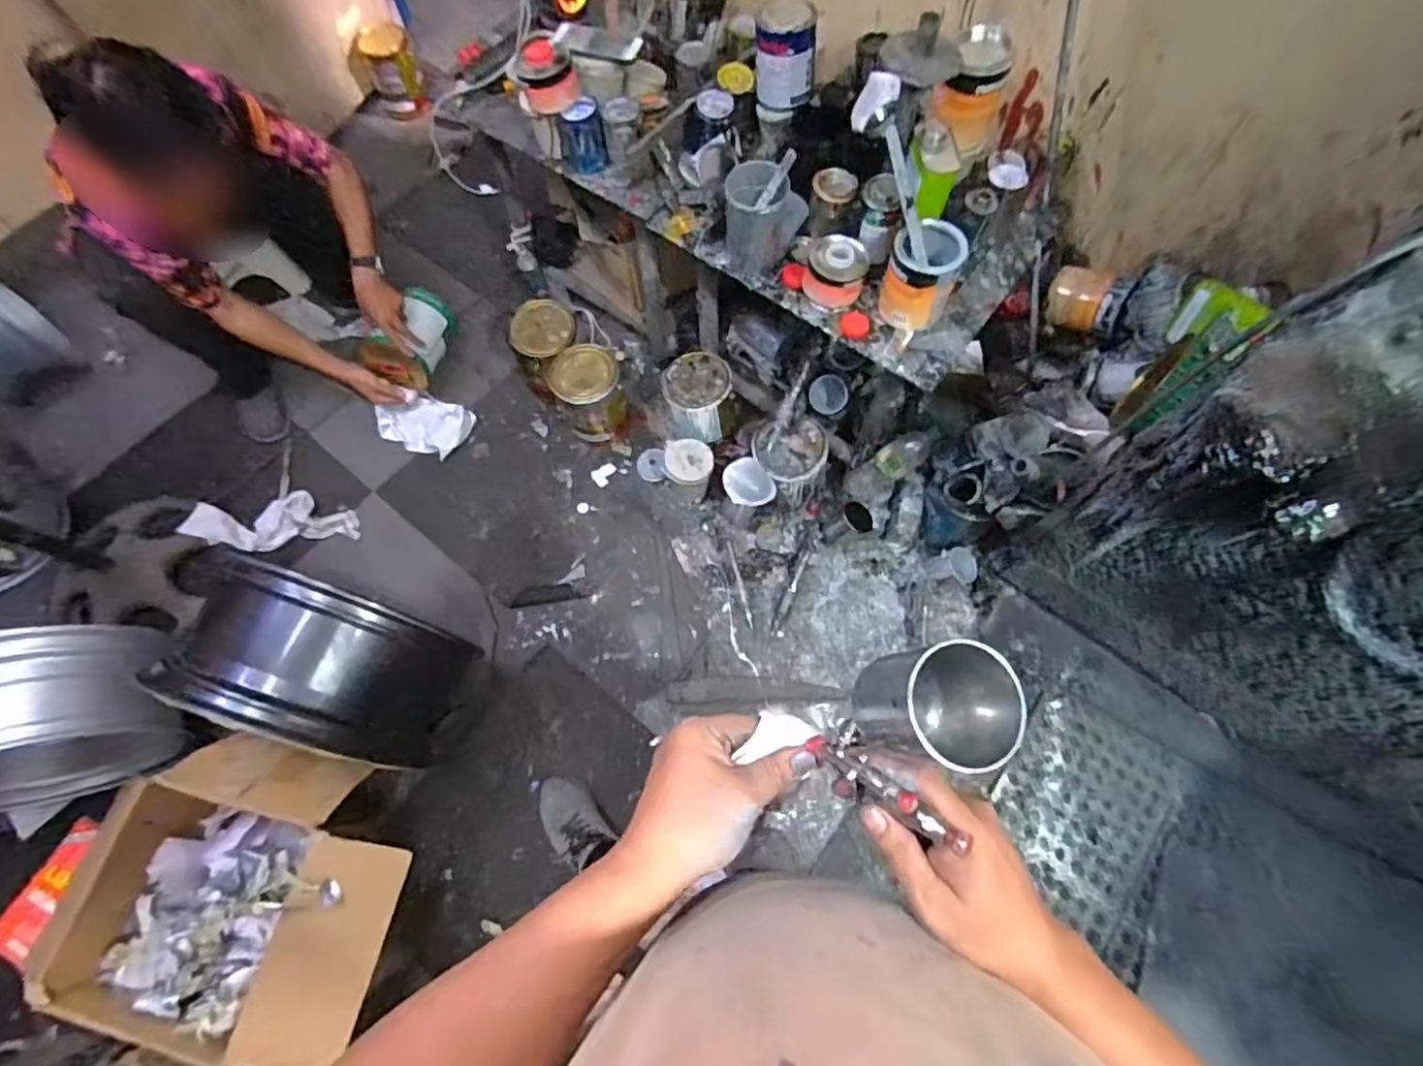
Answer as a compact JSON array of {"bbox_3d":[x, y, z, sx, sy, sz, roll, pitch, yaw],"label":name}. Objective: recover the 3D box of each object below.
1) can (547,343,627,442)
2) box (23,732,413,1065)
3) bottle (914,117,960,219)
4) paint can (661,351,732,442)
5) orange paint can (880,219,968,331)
[{"bbox_3d":[-0.300,-0.339,1.541,0.154,0.199,0.156,0,67,0],"label":"can"},{"bbox_3d":[-0.855,0.633,1.108,0.599,0.165,0.466,9,68,4],"label":"box"},{"bbox_3d":[0.347,-0.571,0.971,0.067,0.048,0.141,2,85,1],"label":"bottle"},{"bbox_3d":[-0.036,-0.319,1.524,0.152,0.192,0.166,0,67,0],"label":"paint can"},{"bbox_3d":[0.337,-0.414,1.001,0.108,0.132,0.121,20,69,8],"label":"orange paint can"}]

